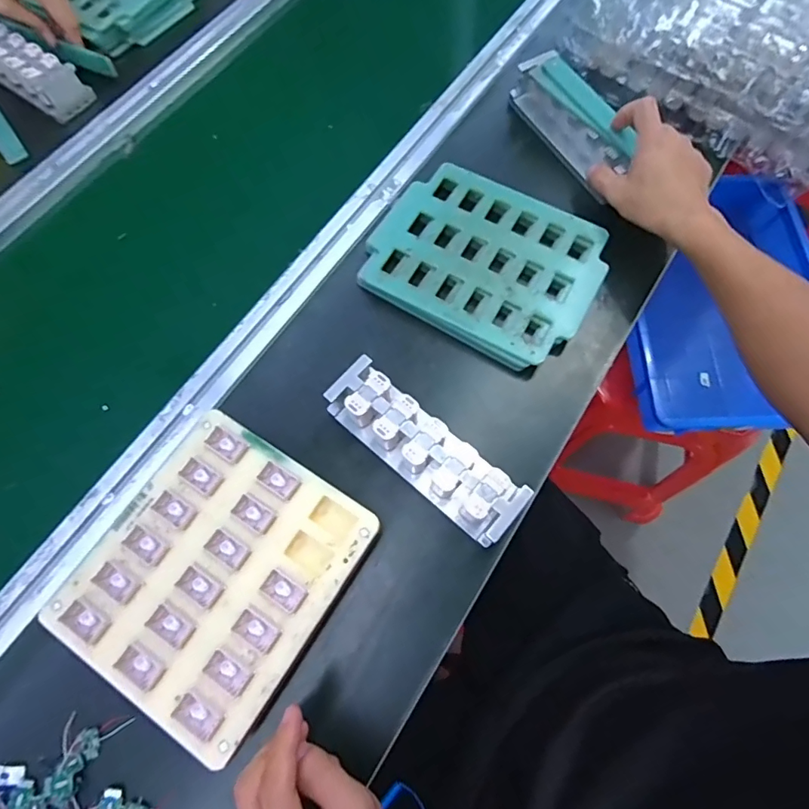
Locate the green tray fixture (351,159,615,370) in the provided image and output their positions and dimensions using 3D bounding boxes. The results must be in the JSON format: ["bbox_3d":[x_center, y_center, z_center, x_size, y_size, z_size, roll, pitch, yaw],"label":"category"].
[{"bbox_3d":[0.081,-0.148,0.500,0.226,0.025,0.181,27,72,11],"label":"green tray fixture"}]

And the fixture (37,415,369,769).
[{"bbox_3d":[-0.144,0.124,0.363,0.176,0.011,0.196,31,73,12],"label":"fixture"}]

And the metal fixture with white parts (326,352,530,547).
[{"bbox_3d":[0.018,0.039,0.419,0.186,0.048,0.059,38,75,14],"label":"metal fixture with white parts"}]

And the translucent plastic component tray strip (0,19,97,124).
[{"bbox_3d":[-0.486,-0.423,0.604,0.187,0.057,0.070,35,74,13],"label":"translucent plastic component tray strip"}]

